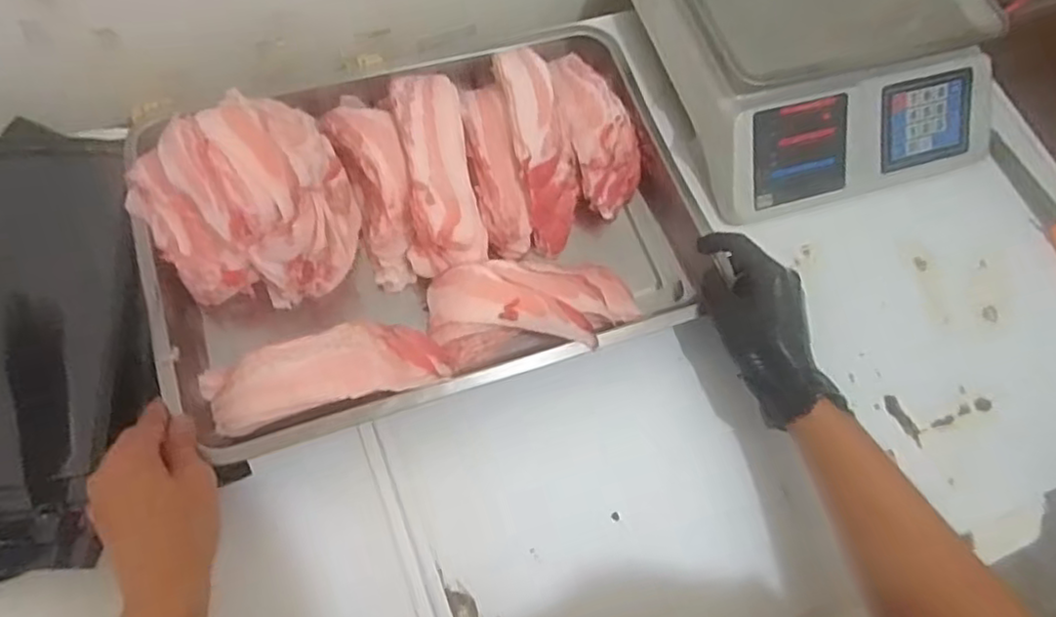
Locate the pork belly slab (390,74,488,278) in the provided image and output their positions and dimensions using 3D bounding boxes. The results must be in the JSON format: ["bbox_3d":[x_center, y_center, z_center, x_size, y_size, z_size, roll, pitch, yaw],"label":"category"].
[{"bbox_3d":[-0.083,-0.129,0.613,0.065,0.056,0.184,-9,78,-4],"label":"pork belly slab"}]

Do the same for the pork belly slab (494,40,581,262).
[{"bbox_3d":[0.014,-0.155,0.653,0.055,0.043,0.199,-13,94,-6],"label":"pork belly slab"}]

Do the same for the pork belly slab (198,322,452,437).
[{"bbox_3d":[-0.168,0.052,0.557,0.195,0.033,0.068,-14,58,-7],"label":"pork belly slab"}]

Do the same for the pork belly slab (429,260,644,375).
[{"bbox_3d":[0.007,-0.003,0.610,0.189,0.076,0.089,-5,57,-1],"label":"pork belly slab"}]

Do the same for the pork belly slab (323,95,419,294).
[{"bbox_3d":[-0.137,-0.107,0.622,0.062,0.056,0.179,-15,89,-7],"label":"pork belly slab"}]

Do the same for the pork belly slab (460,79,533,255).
[{"bbox_3d":[-0.032,-0.135,0.654,0.045,0.034,0.170,-11,80,-5],"label":"pork belly slab"}]

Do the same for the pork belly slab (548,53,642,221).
[{"bbox_3d":[0.071,-0.182,0.687,0.069,0.044,0.182,-15,77,-7],"label":"pork belly slab"}]

